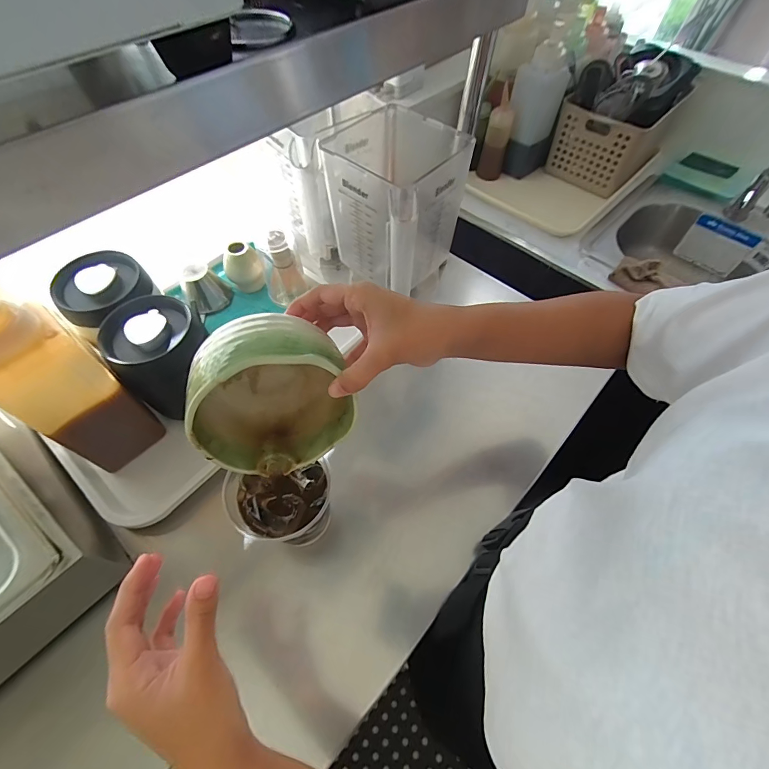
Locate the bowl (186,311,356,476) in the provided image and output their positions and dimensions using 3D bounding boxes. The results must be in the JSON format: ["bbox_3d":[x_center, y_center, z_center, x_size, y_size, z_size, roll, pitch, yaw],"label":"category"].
[{"bbox_3d":[-0.087,0.011,0.296,0.110,0.123,0.073,-16,60,-10],"label":"bowl"}]

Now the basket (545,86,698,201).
[{"bbox_3d":[0.485,-0.531,0.827,0.217,0.143,0.171,-39,66,-22],"label":"basket"}]

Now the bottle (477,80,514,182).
[{"bbox_3d":[0.243,-0.532,0.832,0.052,0.153,0.061,14,59,8],"label":"bottle"}]

